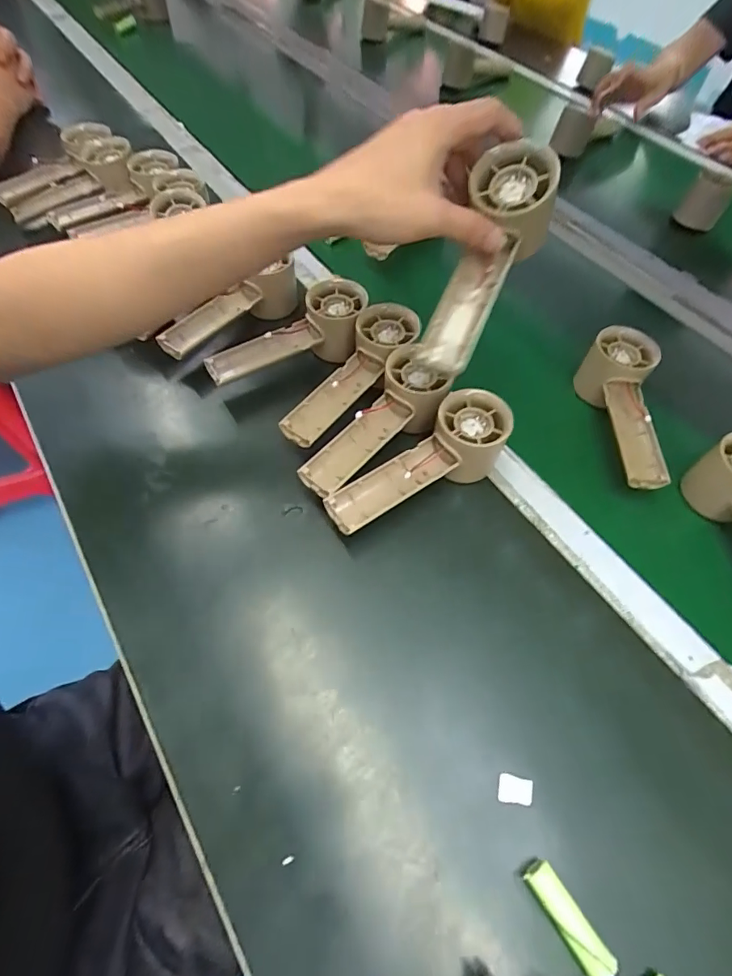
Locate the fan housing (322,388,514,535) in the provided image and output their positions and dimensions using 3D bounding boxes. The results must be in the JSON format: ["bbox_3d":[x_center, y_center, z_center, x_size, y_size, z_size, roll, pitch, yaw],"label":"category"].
[{"bbox_3d":[0.046,-0.011,0.357,0.154,0.061,0.058,-35,65,-22],"label":"fan housing"}]

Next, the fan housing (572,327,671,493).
[{"bbox_3d":[0.229,-0.072,0.409,0.059,0.049,0.155,9,58,3],"label":"fan housing"}]

